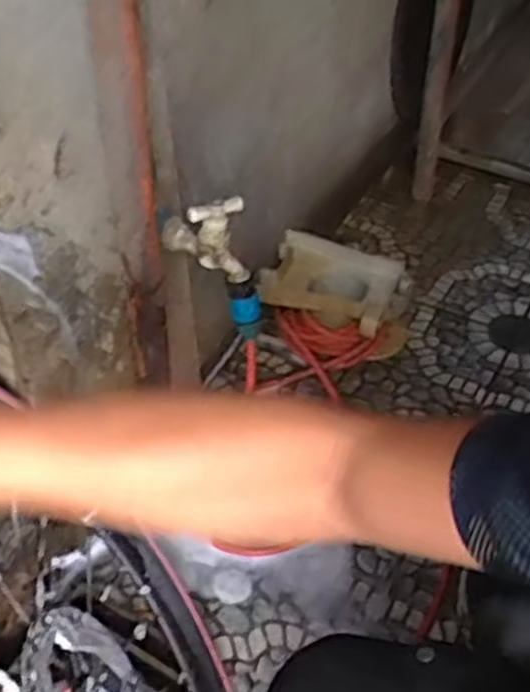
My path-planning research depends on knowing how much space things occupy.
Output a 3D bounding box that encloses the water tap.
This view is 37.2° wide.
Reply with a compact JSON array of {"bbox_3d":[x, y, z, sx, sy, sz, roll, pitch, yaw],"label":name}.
[{"bbox_3d":[-0.062,-0.125,0.854,0.110,0.078,0.044,18,48,19],"label":"water tap"}]

